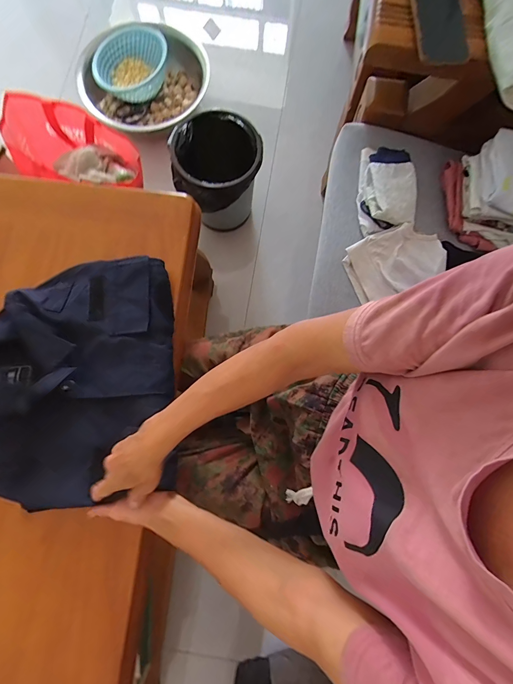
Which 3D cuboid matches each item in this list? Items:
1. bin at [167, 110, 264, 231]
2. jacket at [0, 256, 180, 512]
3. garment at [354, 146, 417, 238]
[{"bbox_3d":[-0.108,-0.461,0.943,0.230,0.288,0.259,-18,80,-5],"label":"bin"},{"bbox_3d":[-0.277,0.052,0.480,0.296,0.056,0.353,-5,79,-2],"label":"jacket"},{"bbox_3d":[0.249,-0.296,0.613,0.100,0.061,0.175,-1,79,-2],"label":"garment"}]

